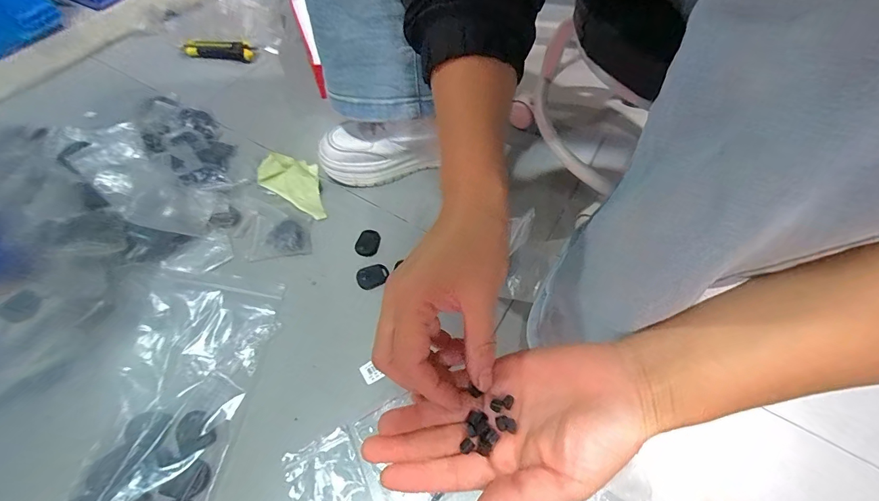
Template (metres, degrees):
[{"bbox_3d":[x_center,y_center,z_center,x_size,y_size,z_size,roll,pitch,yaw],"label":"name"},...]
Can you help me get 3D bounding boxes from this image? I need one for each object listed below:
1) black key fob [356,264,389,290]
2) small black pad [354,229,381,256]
[{"bbox_3d":[-0.085,0.033,0.495,0.040,0.005,0.030,-22,61,-13],"label":"black key fob"},{"bbox_3d":[-0.095,-0.010,0.519,0.029,0.004,0.039,9,59,6],"label":"small black pad"}]

